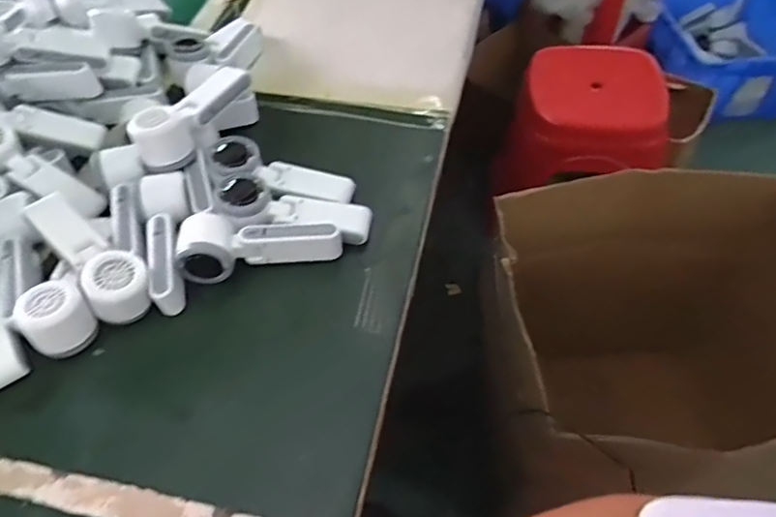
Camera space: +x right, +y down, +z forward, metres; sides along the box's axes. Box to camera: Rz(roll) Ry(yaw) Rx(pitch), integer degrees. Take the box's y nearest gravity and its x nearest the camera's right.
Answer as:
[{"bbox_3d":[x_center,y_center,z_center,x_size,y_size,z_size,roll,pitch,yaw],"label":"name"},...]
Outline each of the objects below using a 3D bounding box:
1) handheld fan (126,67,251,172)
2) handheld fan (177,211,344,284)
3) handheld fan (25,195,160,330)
[{"bbox_3d":[-0.227,-0.173,0.646,0.052,0.052,0.163,22,58,18],"label":"handheld fan"},{"bbox_3d":[-0.132,-0.011,0.582,0.162,0.048,0.060,-2,54,2],"label":"handheld fan"},{"bbox_3d":[-0.304,-0.001,0.569,0.167,0.050,0.062,38,64,26],"label":"handheld fan"}]

